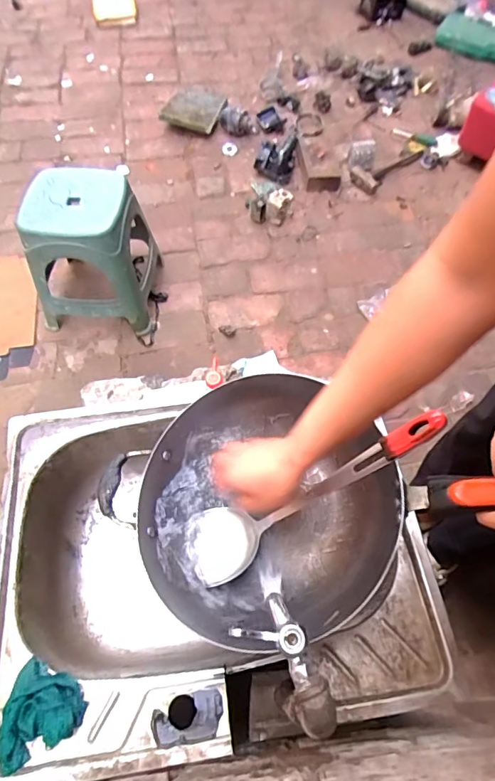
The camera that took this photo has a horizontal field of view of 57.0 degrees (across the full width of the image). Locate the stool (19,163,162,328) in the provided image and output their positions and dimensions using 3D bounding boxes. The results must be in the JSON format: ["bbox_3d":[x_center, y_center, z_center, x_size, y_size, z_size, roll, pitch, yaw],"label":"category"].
[{"bbox_3d":[-0.409,-0.354,1.209,0.278,0.339,0.260,4,63,0],"label":"stool"}]

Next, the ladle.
[{"bbox_3d":[0.071,0.128,0.532,0.346,0.045,0.085,-33,68,24],"label":"ladle"}]

